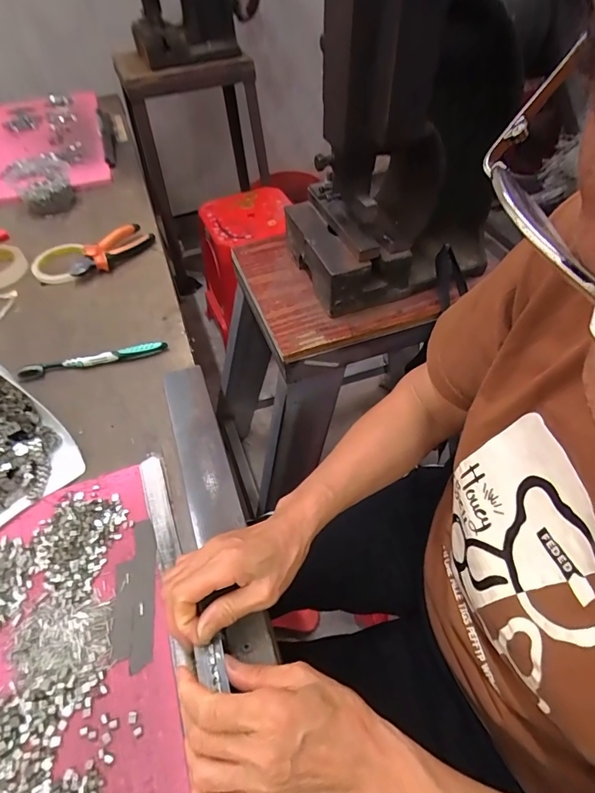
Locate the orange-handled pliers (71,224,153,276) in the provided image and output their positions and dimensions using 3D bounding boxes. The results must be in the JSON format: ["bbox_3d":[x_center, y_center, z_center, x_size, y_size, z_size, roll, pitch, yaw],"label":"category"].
[{"bbox_3d":[-0.306,-0.244,0.691,0.055,0.031,0.145,30,59,24],"label":"orange-handled pliers"}]

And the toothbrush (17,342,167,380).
[{"bbox_3d":[-0.265,-0.051,0.543,0.182,0.015,0.015,-14,52,-7],"label":"toothbrush"}]

